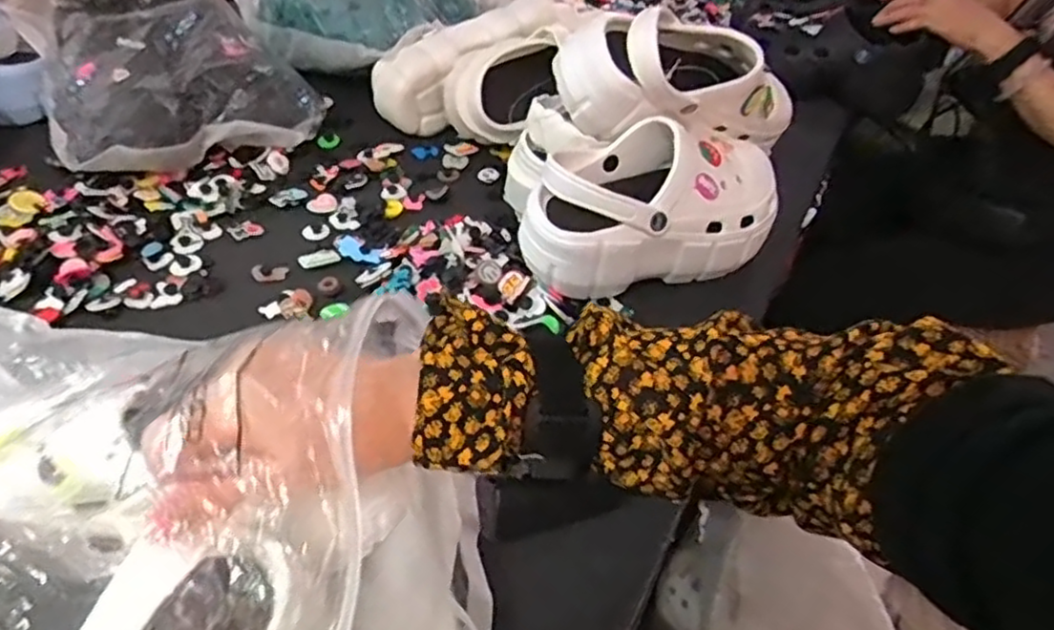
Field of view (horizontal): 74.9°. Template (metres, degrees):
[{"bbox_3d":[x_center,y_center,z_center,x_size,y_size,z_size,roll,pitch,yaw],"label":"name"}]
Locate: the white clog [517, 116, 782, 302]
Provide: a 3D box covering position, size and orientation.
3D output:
[{"bbox_3d":[0.115,-0.094,0.598,0.247,0.101,0.098,-14,44,-18],"label":"white clog"}]

